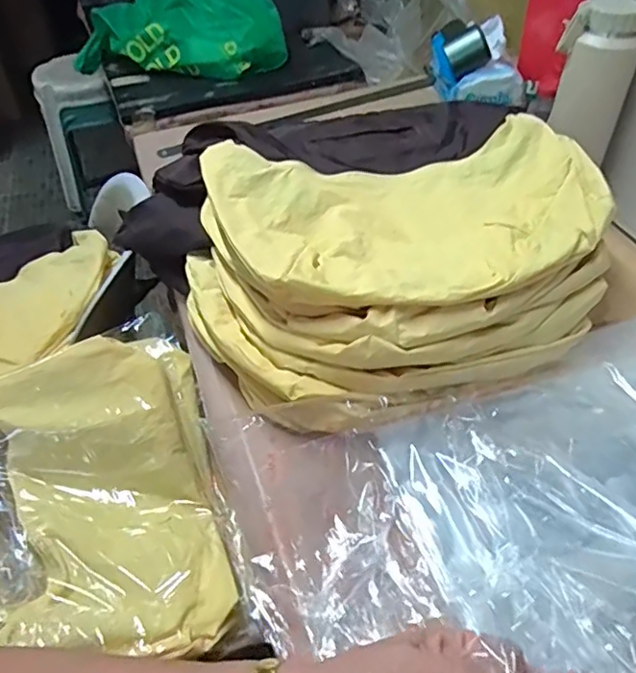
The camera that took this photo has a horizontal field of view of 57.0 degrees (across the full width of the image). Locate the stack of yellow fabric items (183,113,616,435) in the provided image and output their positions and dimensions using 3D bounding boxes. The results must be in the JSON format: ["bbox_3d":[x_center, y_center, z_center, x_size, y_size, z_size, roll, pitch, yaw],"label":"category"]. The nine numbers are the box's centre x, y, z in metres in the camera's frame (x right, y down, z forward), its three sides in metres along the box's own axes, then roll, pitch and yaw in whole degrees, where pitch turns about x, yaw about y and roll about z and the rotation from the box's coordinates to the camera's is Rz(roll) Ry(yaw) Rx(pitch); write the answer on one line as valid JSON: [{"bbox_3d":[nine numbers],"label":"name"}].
[{"bbox_3d":[0.085,-0.070,0.577,0.422,0.129,0.293,-8,45,-6],"label":"stack of yellow fabric items"}]

